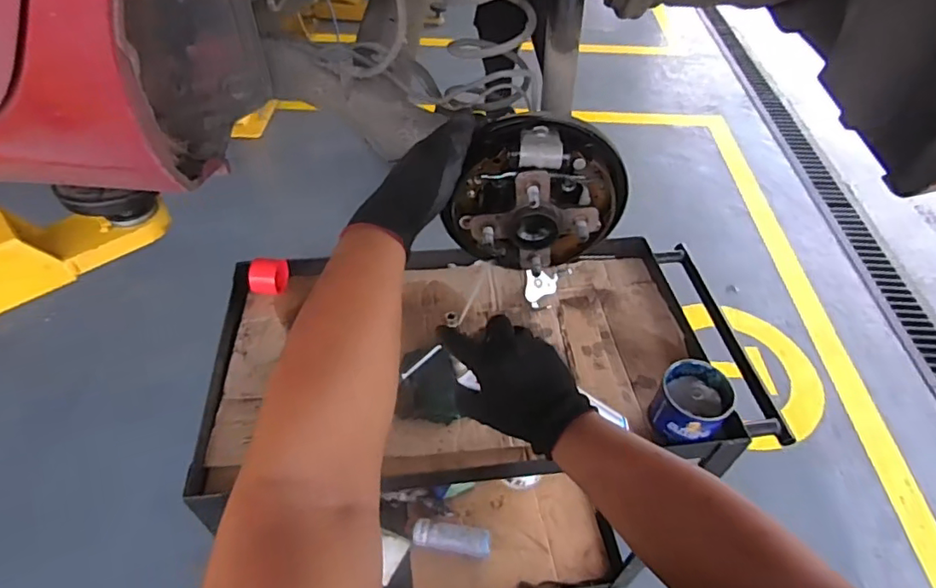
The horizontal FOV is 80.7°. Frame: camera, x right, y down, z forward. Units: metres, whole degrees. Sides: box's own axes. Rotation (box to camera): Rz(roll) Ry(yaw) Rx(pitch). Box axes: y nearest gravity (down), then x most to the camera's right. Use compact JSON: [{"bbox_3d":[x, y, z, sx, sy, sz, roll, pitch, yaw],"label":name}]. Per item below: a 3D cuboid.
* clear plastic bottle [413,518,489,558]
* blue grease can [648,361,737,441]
[{"bbox_3d":[-0.041,0.638,1.440,0.202,0.054,0.071,7,47,6],"label":"clear plastic bottle"},{"bbox_3d":[0.336,0.170,0.835,0.101,0.087,0.112,29,52,25],"label":"blue grease can"}]

